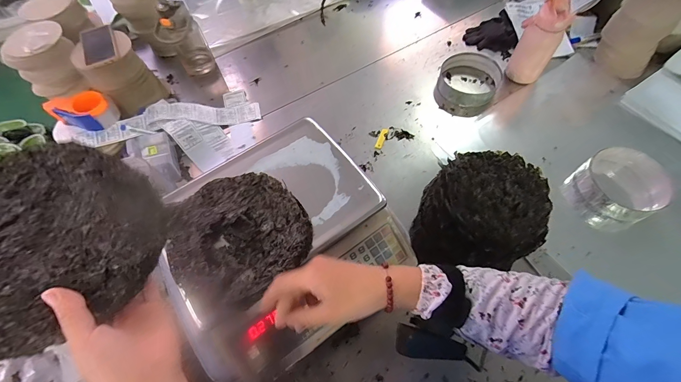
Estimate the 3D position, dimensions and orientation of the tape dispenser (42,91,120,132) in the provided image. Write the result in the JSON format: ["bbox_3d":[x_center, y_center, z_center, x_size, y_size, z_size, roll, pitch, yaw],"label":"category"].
[{"bbox_3d":[-0.703,-0.226,0.868,0.160,0.065,0.094,12,62,9],"label":"tape dispenser"}]

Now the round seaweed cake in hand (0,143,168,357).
[{"bbox_3d":[-0.273,0.044,0.296,0.183,0.017,0.182,5,67,-11],"label":"round seaweed cake in hand"}]

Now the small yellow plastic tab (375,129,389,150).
[{"bbox_3d":[0.119,-0.152,0.923,0.020,0.006,0.076,20,62,12],"label":"small yellow plastic tab"}]

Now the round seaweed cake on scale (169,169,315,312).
[{"bbox_3d":[-0.150,0.060,0.463,0.190,0.023,0.191,-1,61,2],"label":"round seaweed cake on scale"}]

